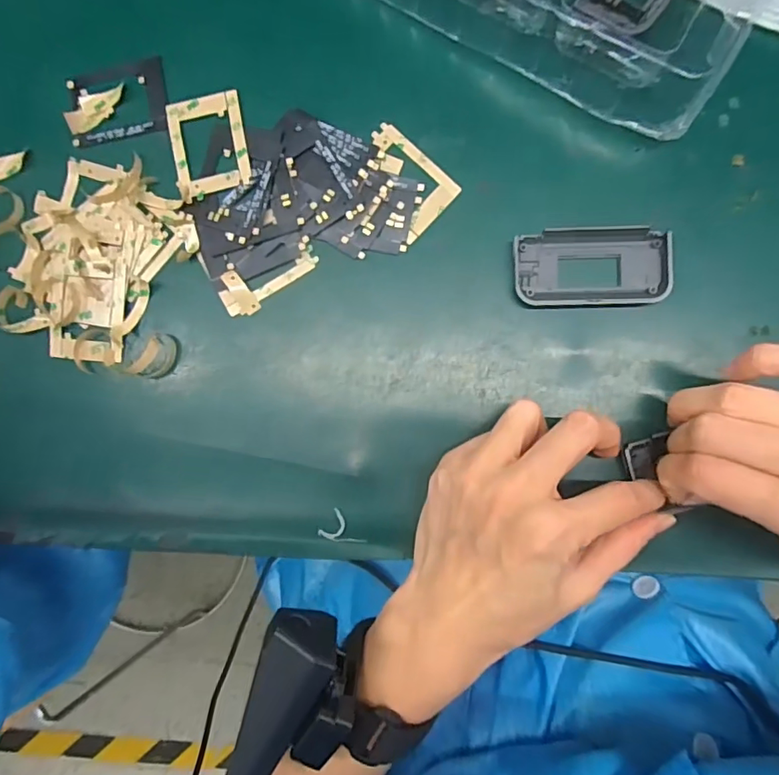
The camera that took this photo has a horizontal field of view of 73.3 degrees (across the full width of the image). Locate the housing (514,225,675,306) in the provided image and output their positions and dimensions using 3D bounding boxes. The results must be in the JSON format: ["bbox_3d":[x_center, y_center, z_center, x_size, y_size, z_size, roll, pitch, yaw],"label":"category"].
[{"bbox_3d":[0.101,-0.061,0.264,0.075,0.010,0.040,0,88,3],"label":"housing"}]

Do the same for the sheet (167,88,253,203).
[{"bbox_3d":[-0.096,-0.129,0.278,0.040,0.005,0.053,-12,88,3],"label":"sheet"}]

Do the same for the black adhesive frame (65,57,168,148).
[{"bbox_3d":[-0.147,-0.155,0.284,0.052,0.004,0.040,-8,88,0],"label":"black adhesive frame"}]

